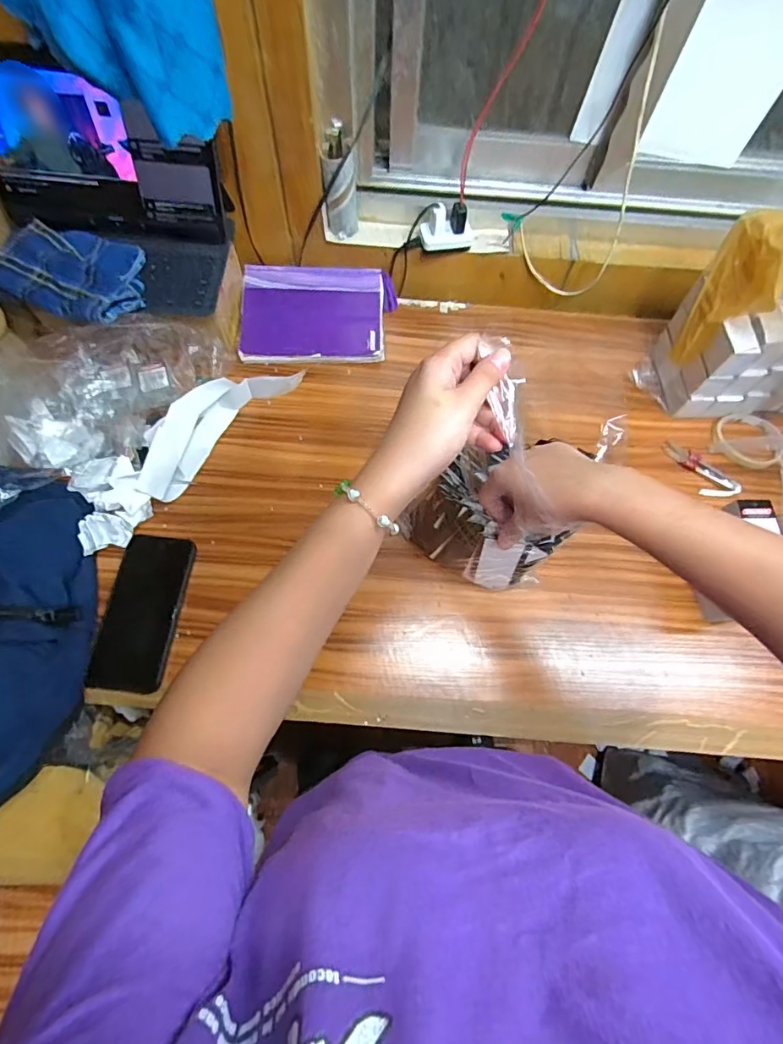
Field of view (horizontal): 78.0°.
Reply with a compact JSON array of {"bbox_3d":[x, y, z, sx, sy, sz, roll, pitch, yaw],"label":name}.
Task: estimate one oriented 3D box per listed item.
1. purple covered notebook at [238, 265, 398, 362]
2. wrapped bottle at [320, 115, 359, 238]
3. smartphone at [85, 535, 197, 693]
[{"bbox_3d":[-0.107,-0.304,0.704,0.216,0.030,0.151,1,67,-2],"label":"purple covered notebook"},{"bbox_3d":[-0.066,-0.447,0.639,0.043,0.117,0.048,-2,67,-3],"label":"wrapped bottle"},{"bbox_3d":[-0.279,0.098,0.542,0.076,0.012,0.170,7,67,0],"label":"smartphone"}]

